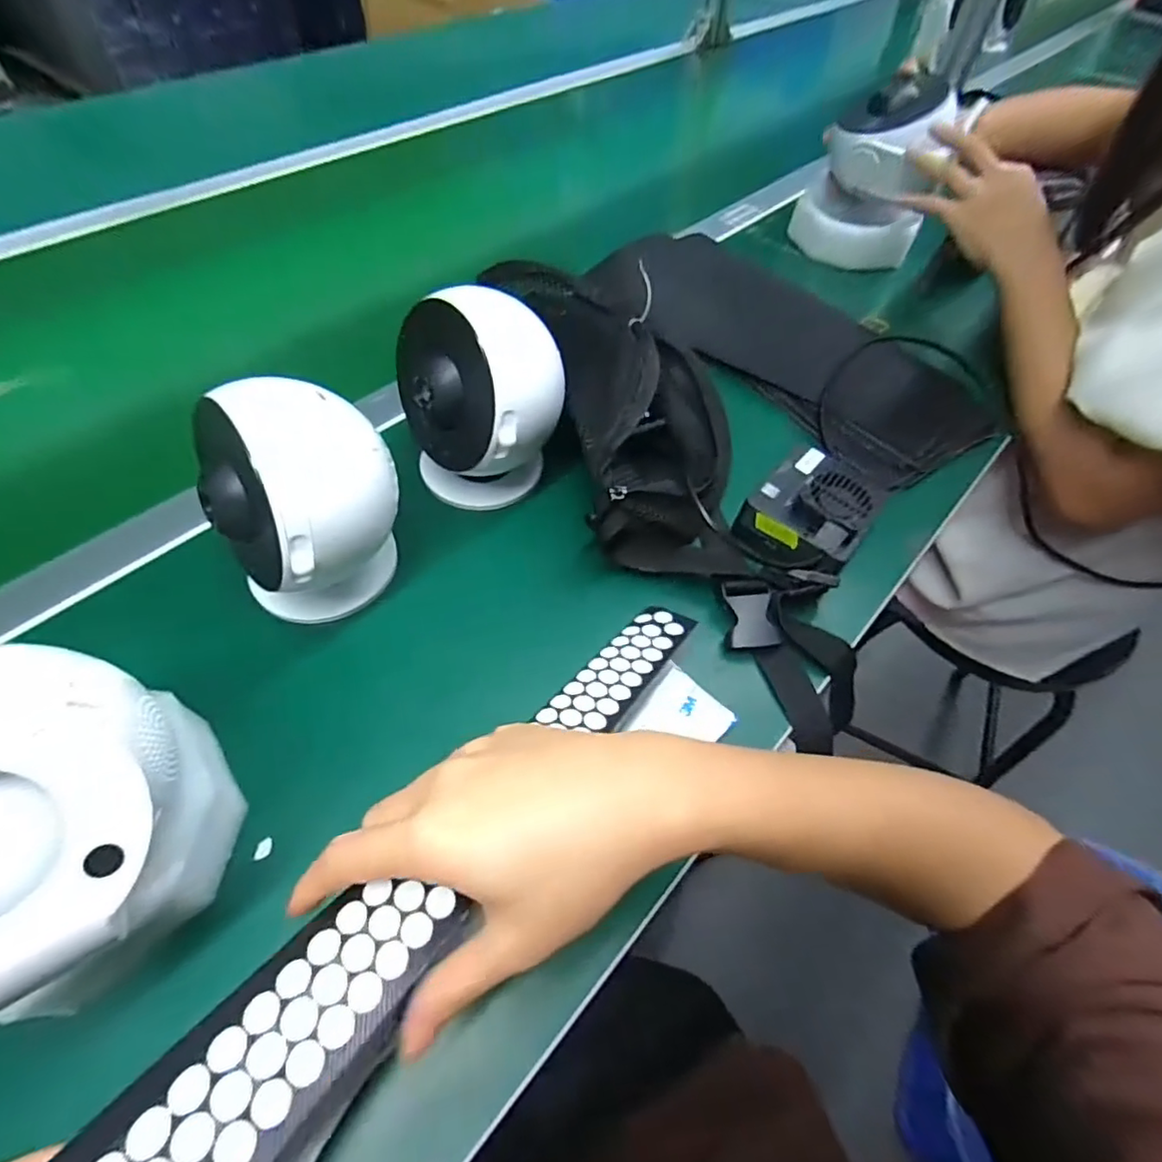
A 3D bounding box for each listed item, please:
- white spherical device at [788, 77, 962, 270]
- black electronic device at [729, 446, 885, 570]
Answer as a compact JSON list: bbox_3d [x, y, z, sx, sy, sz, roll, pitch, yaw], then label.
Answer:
[{"bbox_3d":[0.288,-0.398,0.571,0.120,0.123,0.099,24,58,14],"label":"white spherical device"},{"bbox_3d":[0.140,-0.041,0.370,0.074,0.038,0.074,-34,63,-23],"label":"black electronic device"}]

